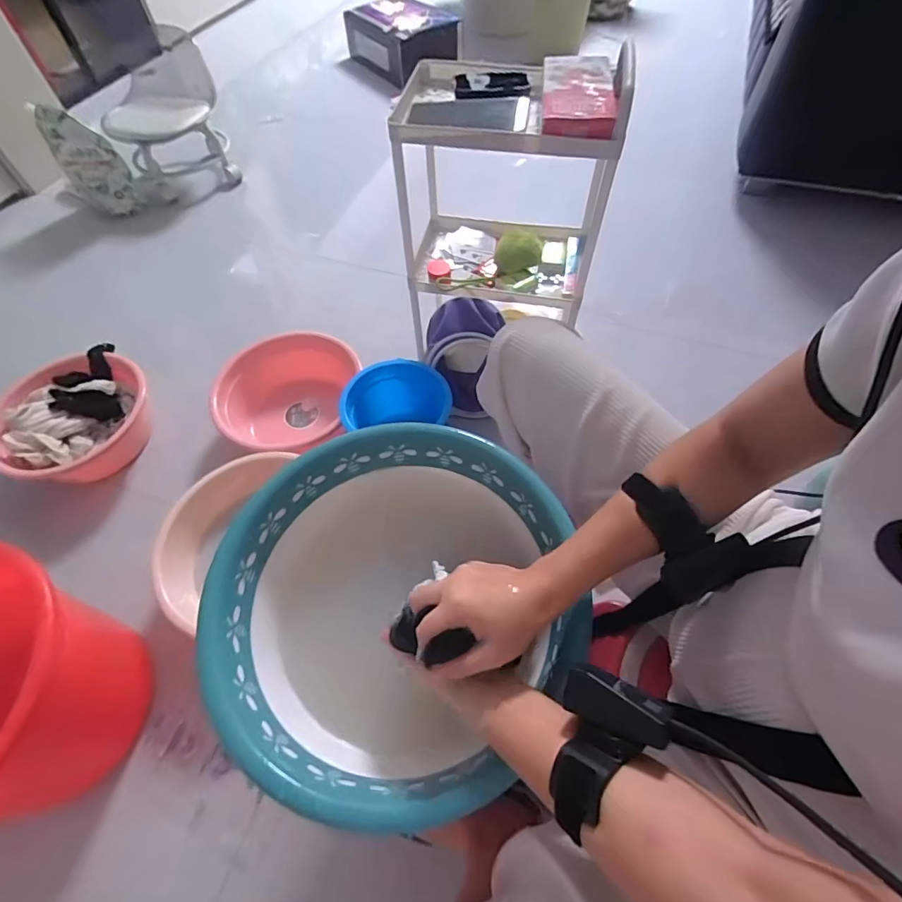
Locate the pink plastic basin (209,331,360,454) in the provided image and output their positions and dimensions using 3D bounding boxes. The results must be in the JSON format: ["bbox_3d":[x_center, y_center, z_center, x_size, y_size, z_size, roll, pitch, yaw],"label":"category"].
[{"bbox_3d":[-0.341,-0.095,0.988,0.265,0.143,0.289,0,59,2],"label":"pink plastic basin"}]

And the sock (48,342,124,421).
[{"bbox_3d":[-0.790,-0.143,1.009,0.122,0.076,0.159,-14,59,-7],"label":"sock"}]

